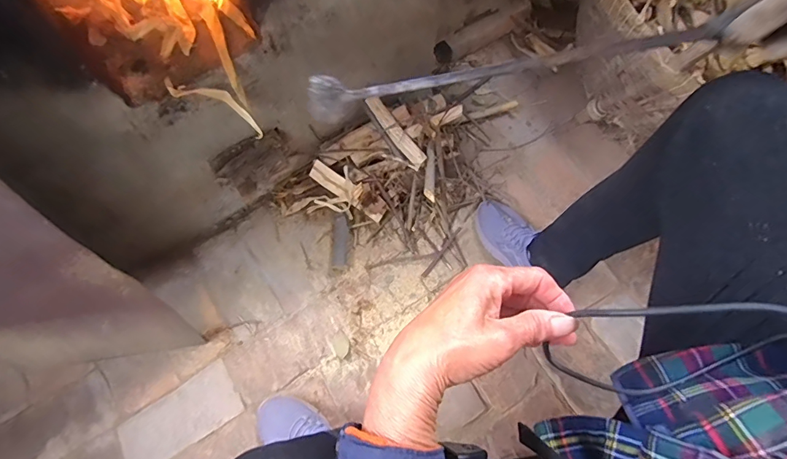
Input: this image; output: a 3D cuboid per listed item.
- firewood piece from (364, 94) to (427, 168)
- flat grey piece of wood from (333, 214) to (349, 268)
[{"bbox_3d":[0.004,-0.192,0.833,0.030,0.012,0.161,-38,88,-12],"label":"firewood piece"},{"bbox_3d":[-0.107,0.023,0.871,0.030,0.013,0.109,0,68,0],"label":"flat grey piece of wood"}]

